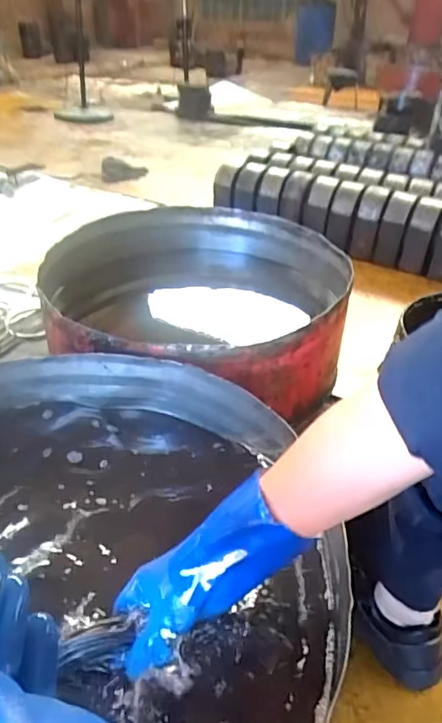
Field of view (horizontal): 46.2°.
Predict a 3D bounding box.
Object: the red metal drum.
[{"bbox_3d":[-0.038,-0.097,1.003,0.553,0.231,0.562,-7,34,-16],"label":"red metal drum"}]

